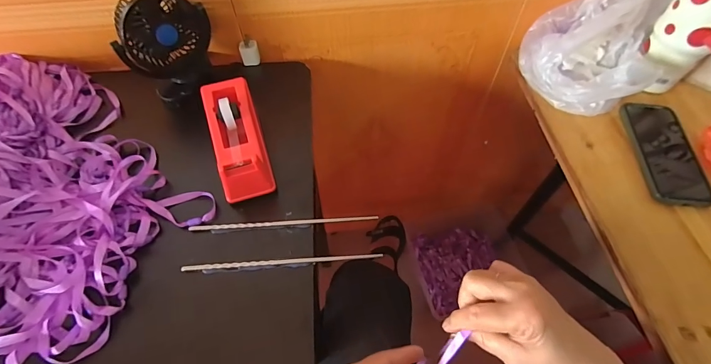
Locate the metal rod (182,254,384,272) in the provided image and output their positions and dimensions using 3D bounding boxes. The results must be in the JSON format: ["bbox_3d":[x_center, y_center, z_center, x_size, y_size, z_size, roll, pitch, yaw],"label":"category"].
[{"bbox_3d":[-0.082,0.090,0.404,0.220,0.007,0.007,-3,61,-3],"label":"metal rod"}]

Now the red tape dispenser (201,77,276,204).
[{"bbox_3d":[-0.147,-0.052,0.453,0.059,0.069,0.164,-16,60,-9],"label":"red tape dispenser"}]

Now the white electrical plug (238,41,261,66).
[{"bbox_3d":[-0.171,-0.210,0.581,0.030,0.040,0.019,-12,59,-7],"label":"white electrical plug"}]

